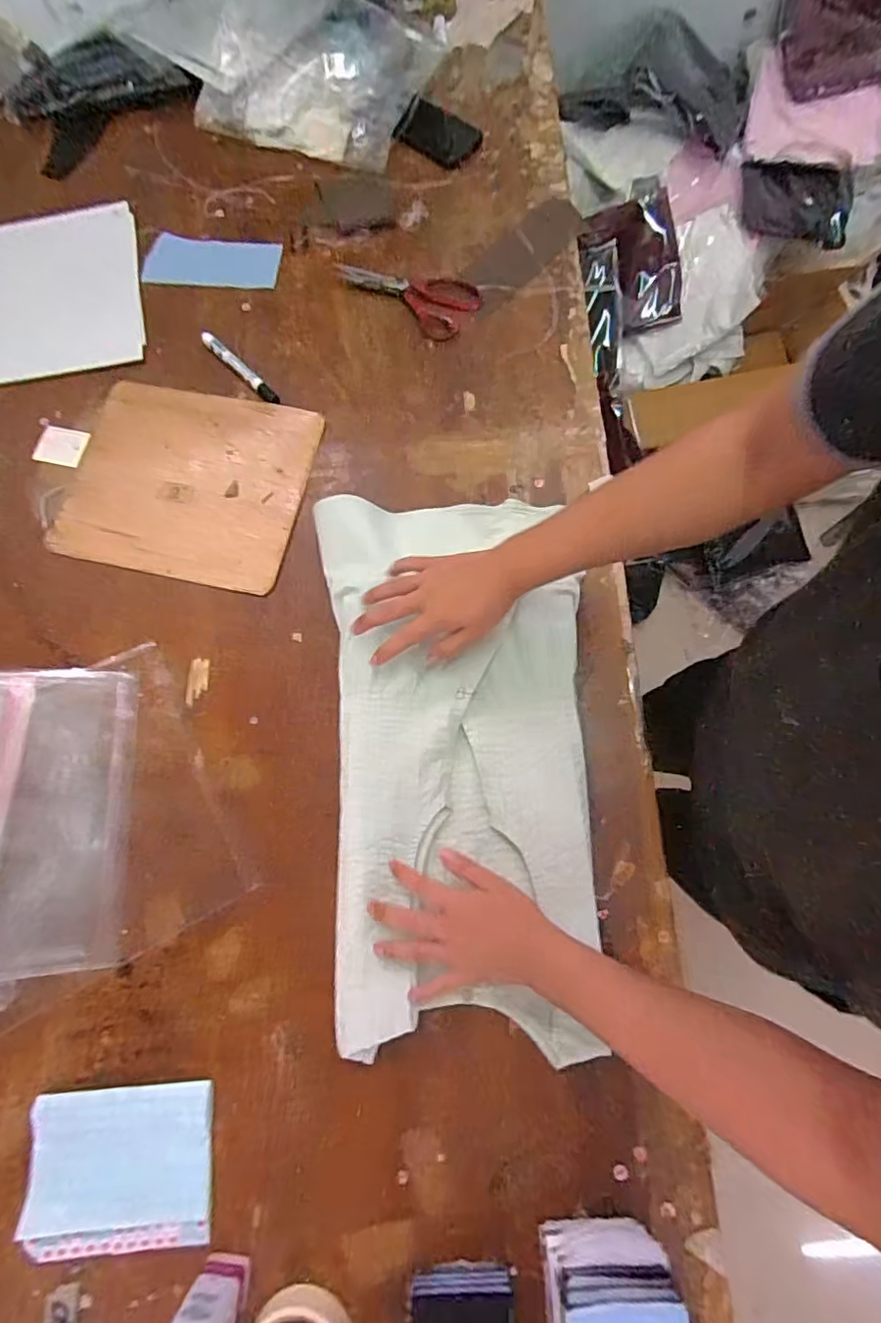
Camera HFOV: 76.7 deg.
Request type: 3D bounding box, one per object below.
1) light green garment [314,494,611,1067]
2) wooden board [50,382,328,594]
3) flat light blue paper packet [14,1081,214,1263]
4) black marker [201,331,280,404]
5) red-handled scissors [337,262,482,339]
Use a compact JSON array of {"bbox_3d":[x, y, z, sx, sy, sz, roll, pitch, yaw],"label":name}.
[{"bbox_3d":[0.022,0.081,0.566,0.264,0.041,0.552,-5,75,-1],"label":"light green garment"},{"bbox_3d":[-0.312,-0.221,0.681,0.278,0.015,0.246,11,76,3],"label":"wooden board"},{"bbox_3d":[-0.287,0.453,0.495,0.160,0.006,0.123,-5,75,-1],"label":"flat light blue paper packet"},{"bbox_3d":[-0.257,-0.378,0.715,0.015,0.018,0.135,-44,79,-10],"label":"black marker"},{"bbox_3d":[-0.041,-0.503,0.749,0.192,0.016,0.095,36,78,9],"label":"red-handled scissors"}]

